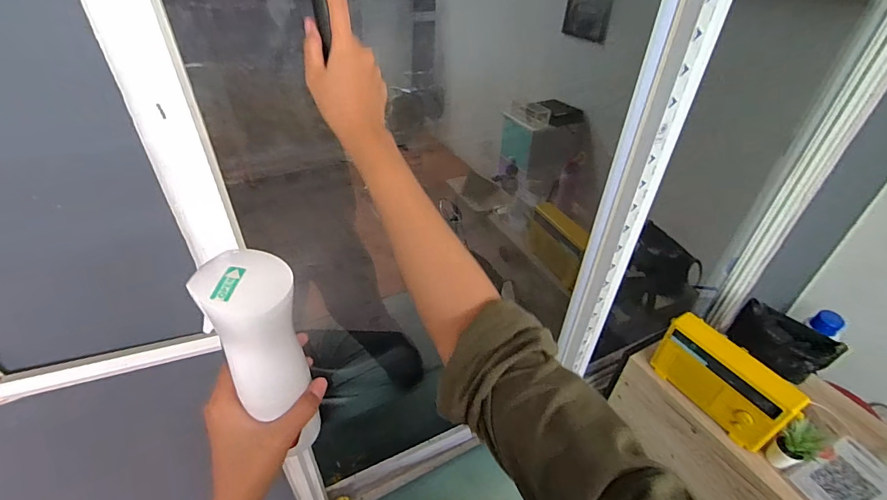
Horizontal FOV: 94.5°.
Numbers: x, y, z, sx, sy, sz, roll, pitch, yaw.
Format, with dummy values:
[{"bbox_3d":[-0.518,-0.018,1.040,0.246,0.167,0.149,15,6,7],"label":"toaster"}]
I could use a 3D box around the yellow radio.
[{"bbox_3d":[0.632,0.295,0.939,0.062,0.174,0.278,-20,44,-24],"label":"yellow radio"}]

